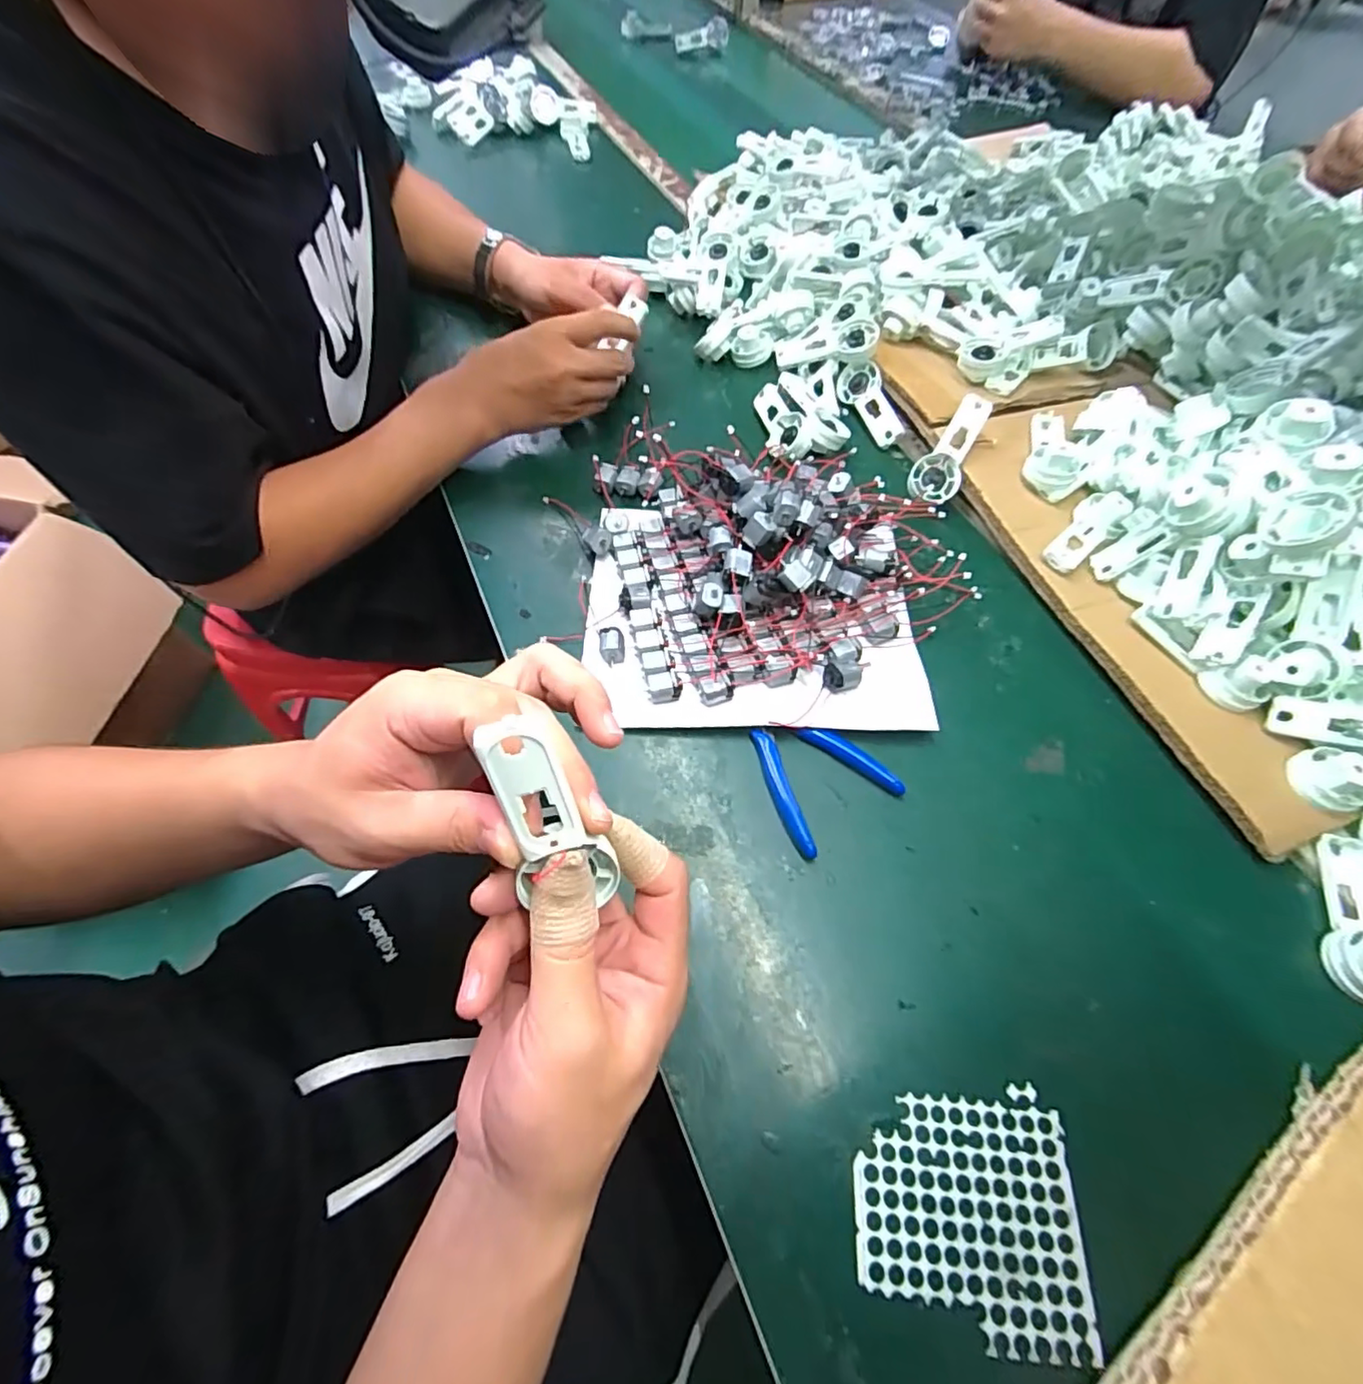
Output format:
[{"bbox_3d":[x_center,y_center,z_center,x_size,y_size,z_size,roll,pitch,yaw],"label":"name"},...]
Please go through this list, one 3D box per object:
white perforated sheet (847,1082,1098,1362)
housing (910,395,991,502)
[{"bbox_3d":[0.139,0.251,0.292,0.104,0.004,0.097,4,59,3],"label":"white perforated sheet"},{"bbox_3d":[0.230,-0.206,0.512,0.039,0.014,0.098,31,94,17],"label":"housing"}]

